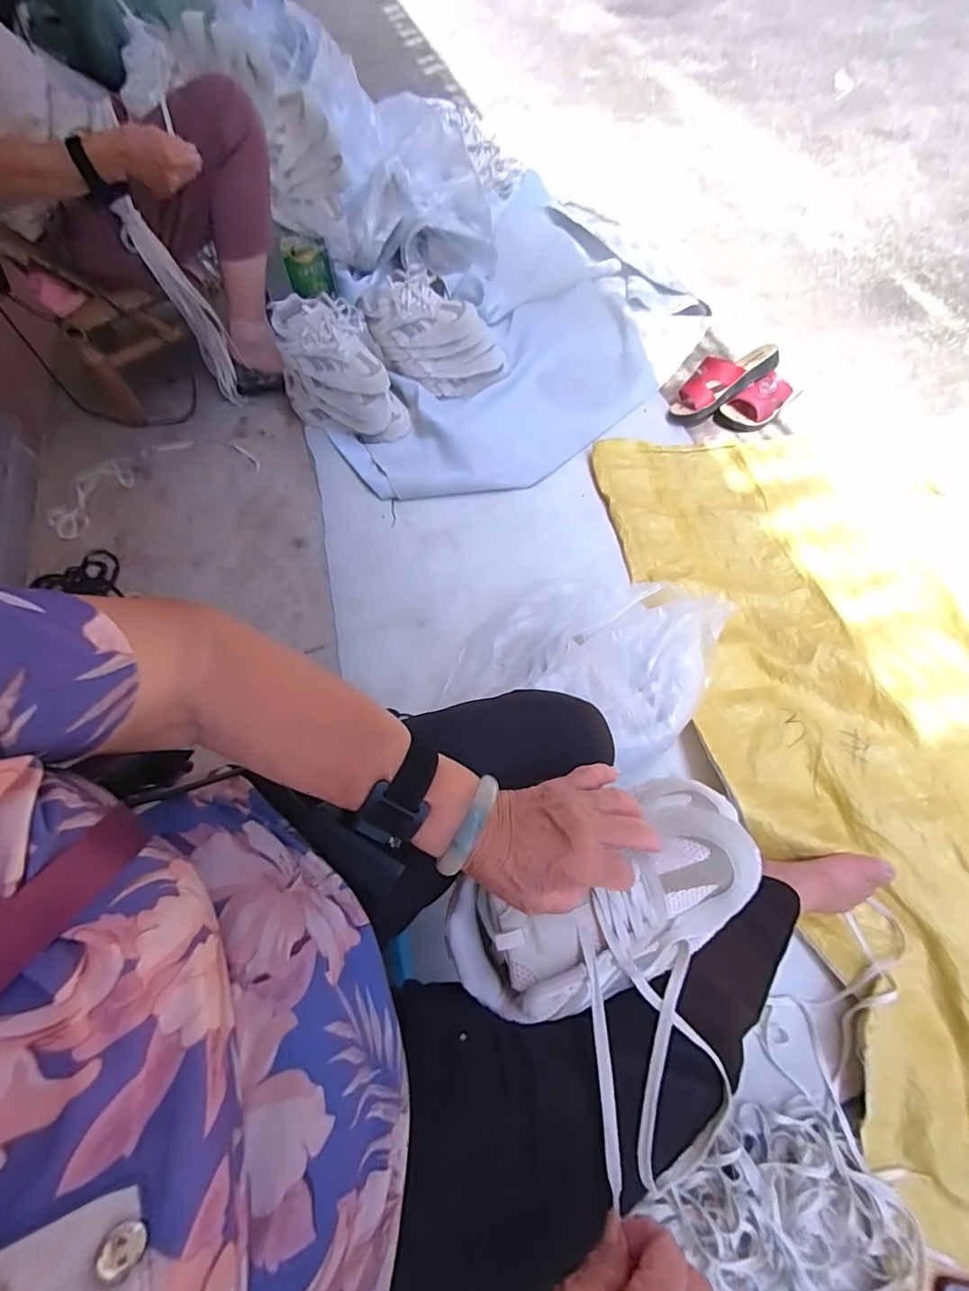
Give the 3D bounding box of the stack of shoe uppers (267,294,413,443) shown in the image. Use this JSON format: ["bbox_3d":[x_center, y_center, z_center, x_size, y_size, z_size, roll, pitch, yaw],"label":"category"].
[{"bbox_3d":[-0.287,-0.543,1.041,0.230,0.210,0.170,-14,65,-8],"label":"stack of shoe uppers"}]

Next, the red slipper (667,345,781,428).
[{"bbox_3d":[0.491,-0.551,1.086,0.231,0.062,0.085,-29,66,17],"label":"red slipper"}]

